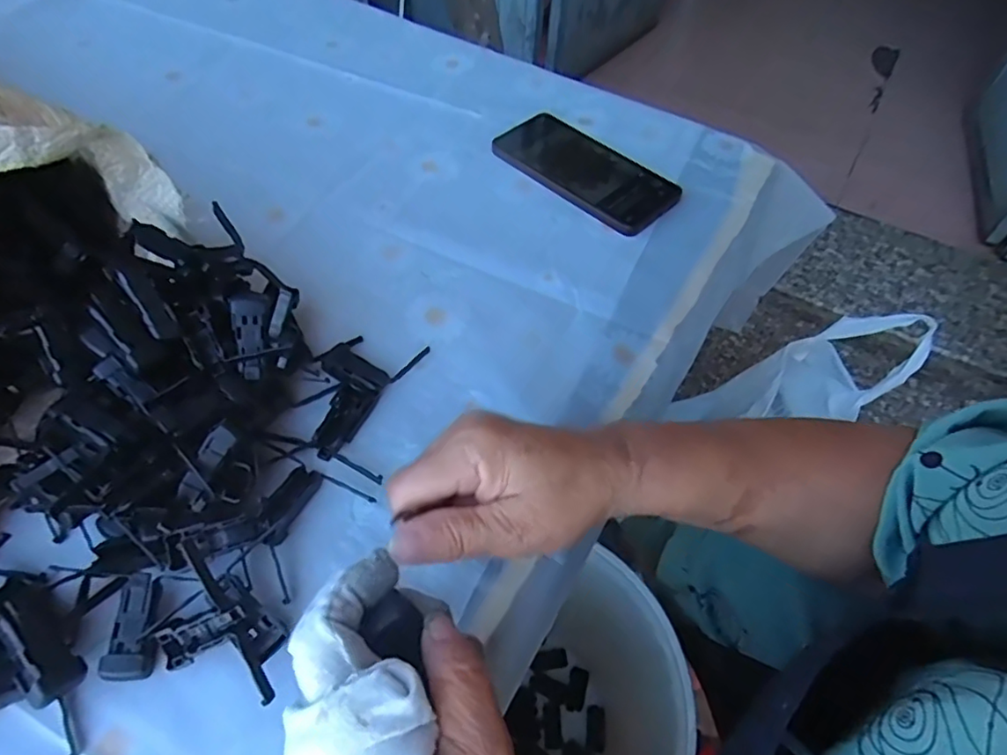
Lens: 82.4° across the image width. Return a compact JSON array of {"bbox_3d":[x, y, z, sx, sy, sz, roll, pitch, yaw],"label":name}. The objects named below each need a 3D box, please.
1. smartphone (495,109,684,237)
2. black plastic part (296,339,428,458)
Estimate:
[{"bbox_3d":[0.071,-0.187,0.511,0.170,0.009,0.080,40,62,22],"label":"smartphone"},{"bbox_3d":[-0.102,0.002,0.373,0.055,0.010,0.095,26,58,14],"label":"black plastic part"}]

